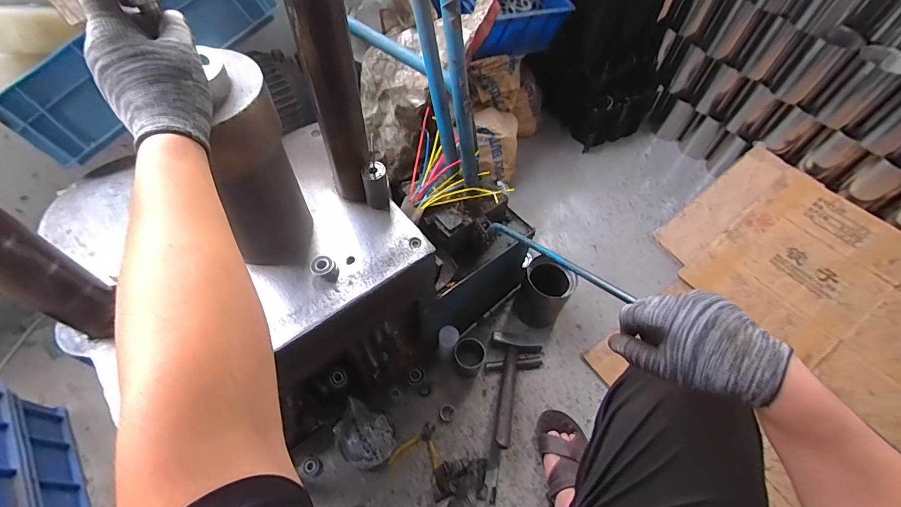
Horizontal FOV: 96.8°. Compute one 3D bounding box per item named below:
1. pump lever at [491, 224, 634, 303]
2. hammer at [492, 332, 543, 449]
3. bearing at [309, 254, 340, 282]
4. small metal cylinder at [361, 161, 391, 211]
[{"bbox_3d":[0.146,0.000,0.620,0.011,0.018,0.322,-24,30,-17],"label":"pump lever"},{"bbox_3d":[0.135,0.300,0.908,0.118,0.031,0.274,13,42,6],"label":"hammer"},{"bbox_3d":[-0.186,0.023,0.595,0.036,0.030,0.034,1,57,-2],"label":"bearing"},{"bbox_3d":[-0.121,-0.109,0.654,0.039,0.079,0.032,-10,58,-9],"label":"small metal cylinder"}]

